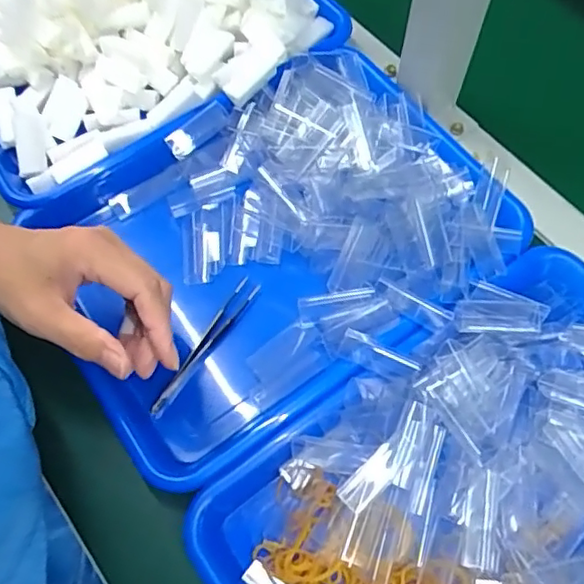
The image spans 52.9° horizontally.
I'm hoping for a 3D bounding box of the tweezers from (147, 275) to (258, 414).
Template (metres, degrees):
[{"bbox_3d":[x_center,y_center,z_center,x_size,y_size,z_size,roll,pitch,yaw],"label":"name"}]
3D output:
[{"bbox_3d":[-0.062,0.037,0.417,0.017,0.013,0.118,31,69,14],"label":"tweezers"}]

